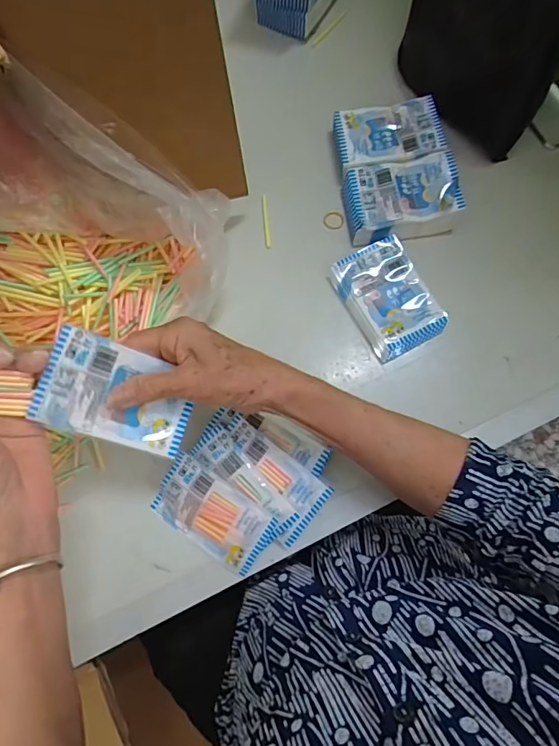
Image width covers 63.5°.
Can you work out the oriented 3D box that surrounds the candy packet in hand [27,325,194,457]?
[{"bbox_3d":[-0.112,0.016,0.323,0.102,0.007,0.065,22,83,-26],"label":"candy packet in hand"}]

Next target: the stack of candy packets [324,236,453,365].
[{"bbox_3d":[0.104,-0.074,0.441,0.074,0.018,0.111,-27,77,-6],"label":"stack of candy packets"}]

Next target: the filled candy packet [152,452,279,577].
[{"bbox_3d":[-0.059,0.121,0.389,0.101,0.009,0.059,33,102,13],"label":"filled candy packet"}]

